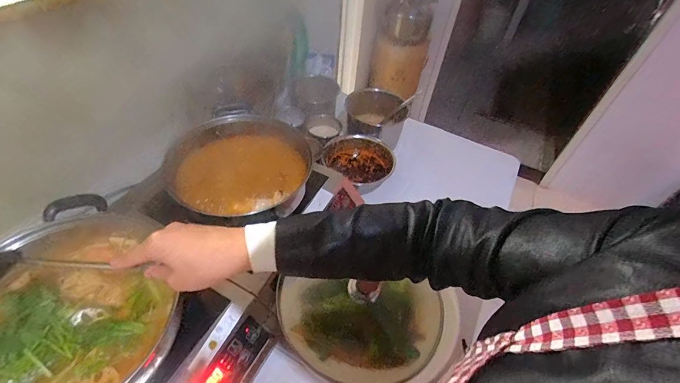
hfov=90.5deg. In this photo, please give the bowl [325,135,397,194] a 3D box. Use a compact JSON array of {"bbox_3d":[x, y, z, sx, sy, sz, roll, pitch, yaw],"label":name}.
[{"bbox_3d":[0.054,-0.075,0.895,0.152,0.068,0.163,3,48,-3],"label":"bowl"}]

